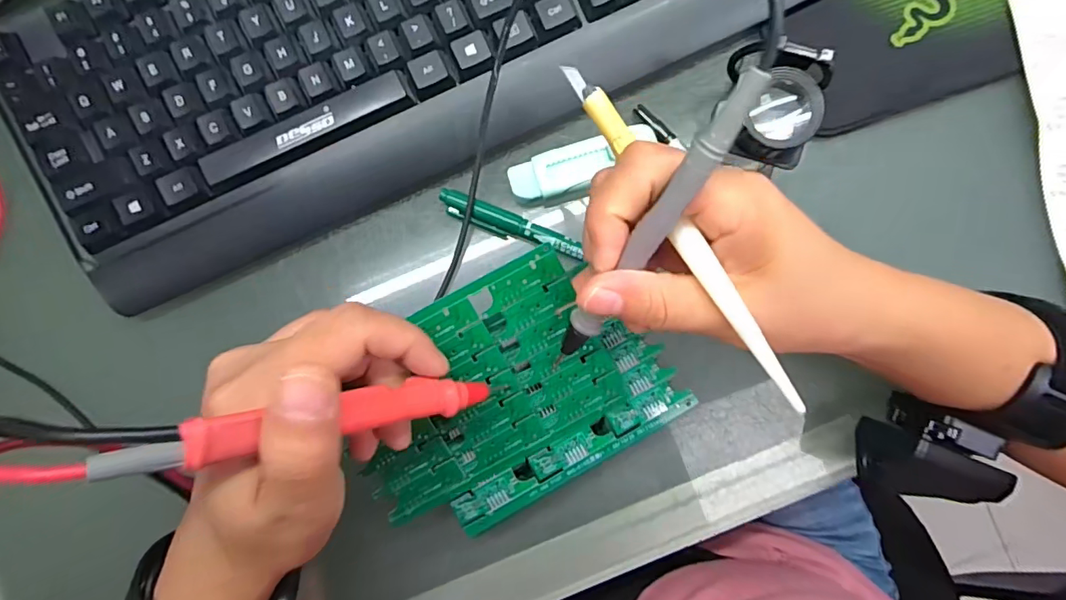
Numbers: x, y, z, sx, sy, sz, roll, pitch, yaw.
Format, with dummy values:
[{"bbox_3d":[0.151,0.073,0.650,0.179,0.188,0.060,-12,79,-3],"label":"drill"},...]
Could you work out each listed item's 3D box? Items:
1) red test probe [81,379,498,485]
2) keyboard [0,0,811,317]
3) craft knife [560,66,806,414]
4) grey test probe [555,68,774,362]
[{"bbox_3d":[-0.063,0.038,0.170,0.130,0.018,0.015,-2,94,-47],"label":"red test probe"},{"bbox_3d":[-0.057,-0.155,0.264,0.427,0.023,0.159,-26,94,-1],"label":"keyboard"},{"bbox_3d":[0.053,-0.026,0.181,0.009,0.004,0.148,-31,82,-1],"label":"craft knife"},{"bbox_3d":[0.035,-0.015,0.183,0.012,0.008,0.143,25,134,-4],"label":"grey test probe"}]

